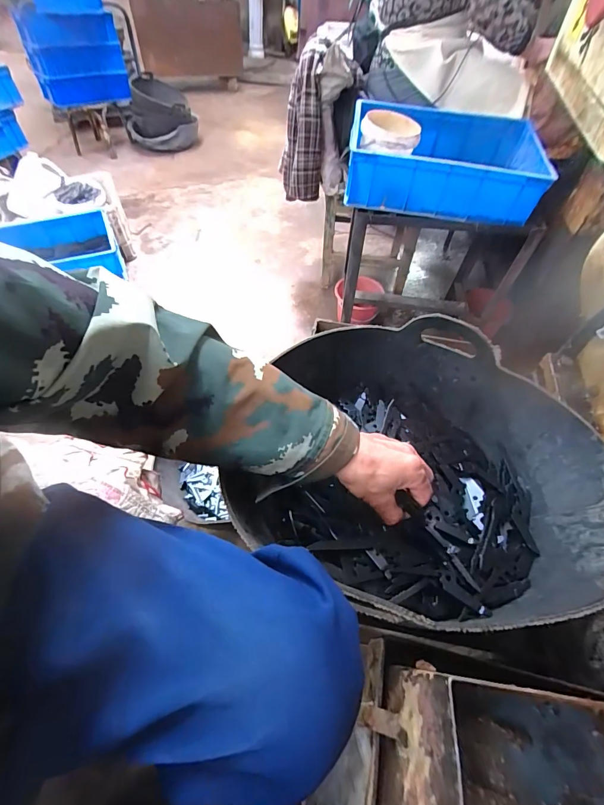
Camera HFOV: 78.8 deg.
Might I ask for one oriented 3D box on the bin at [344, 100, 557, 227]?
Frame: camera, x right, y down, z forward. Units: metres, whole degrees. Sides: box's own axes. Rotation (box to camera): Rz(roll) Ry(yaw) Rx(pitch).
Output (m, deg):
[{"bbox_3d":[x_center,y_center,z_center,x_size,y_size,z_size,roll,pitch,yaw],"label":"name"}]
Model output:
[{"bbox_3d":[0.388,-0.675,1.027,0.497,0.159,0.331,10,55,5],"label":"bin"}]

